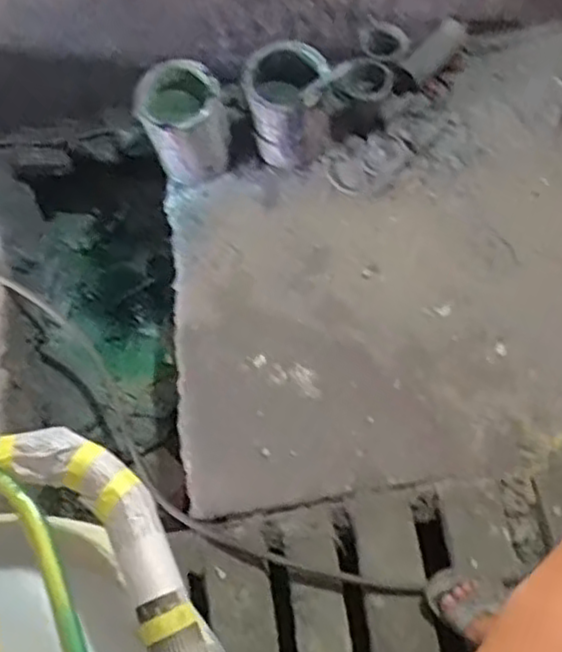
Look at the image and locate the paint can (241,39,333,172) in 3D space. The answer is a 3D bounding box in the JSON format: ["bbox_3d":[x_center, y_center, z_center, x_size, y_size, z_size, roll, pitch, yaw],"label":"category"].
[{"bbox_3d":[0.015,-0.440,1.464,0.156,0.208,0.159,-2,70,4],"label":"paint can"}]

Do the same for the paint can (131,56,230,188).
[{"bbox_3d":[-0.202,-0.431,1.482,0.163,0.202,0.194,-20,69,-2],"label":"paint can"}]

